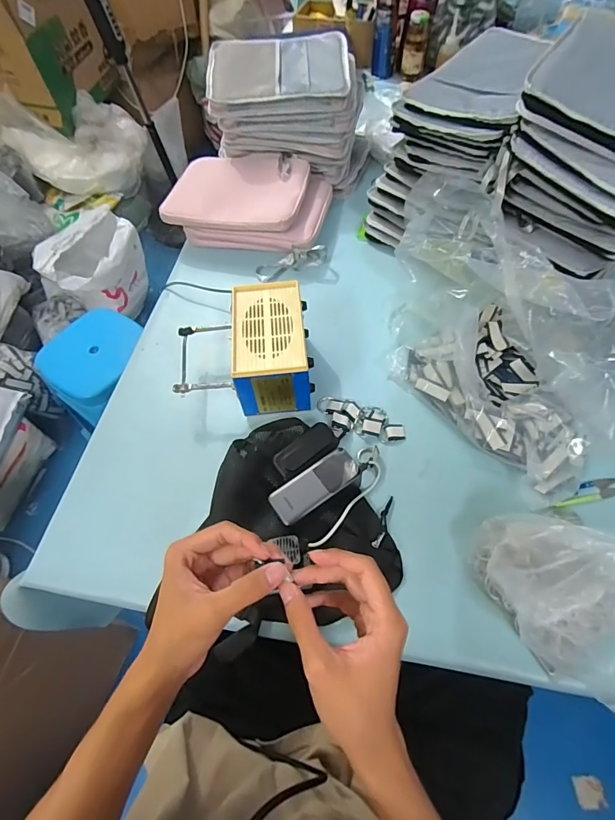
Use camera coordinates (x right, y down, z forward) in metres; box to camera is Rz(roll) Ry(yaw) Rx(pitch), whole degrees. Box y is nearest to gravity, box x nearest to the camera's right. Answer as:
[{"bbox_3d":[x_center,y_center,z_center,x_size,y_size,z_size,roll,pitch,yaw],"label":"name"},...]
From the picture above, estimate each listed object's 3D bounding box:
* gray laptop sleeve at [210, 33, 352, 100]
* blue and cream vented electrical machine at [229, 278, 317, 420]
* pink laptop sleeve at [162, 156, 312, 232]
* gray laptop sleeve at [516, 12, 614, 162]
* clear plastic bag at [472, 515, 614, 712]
[{"bbox_3d":[-0.064,-0.735,0.874,0.297,0.029,0.225,-3,60,2],"label":"gray laptop sleeve"},{"bbox_3d":[-0.054,-0.098,0.676,0.117,0.121,0.187,-3,59,2],"label":"blue and cream vented electrical machine"},{"bbox_3d":[-0.149,-0.466,0.868,0.283,0.028,0.217,5,60,7],"label":"pink laptop sleeve"},{"bbox_3d":[0.459,-0.480,0.602,0.225,0.035,0.269,35,72,8],"label":"gray laptop sleeve"},{"bbox_3d":[0.304,0.213,0.453,0.135,0.142,0.235,-34,63,-16],"label":"clear plastic bag"}]

